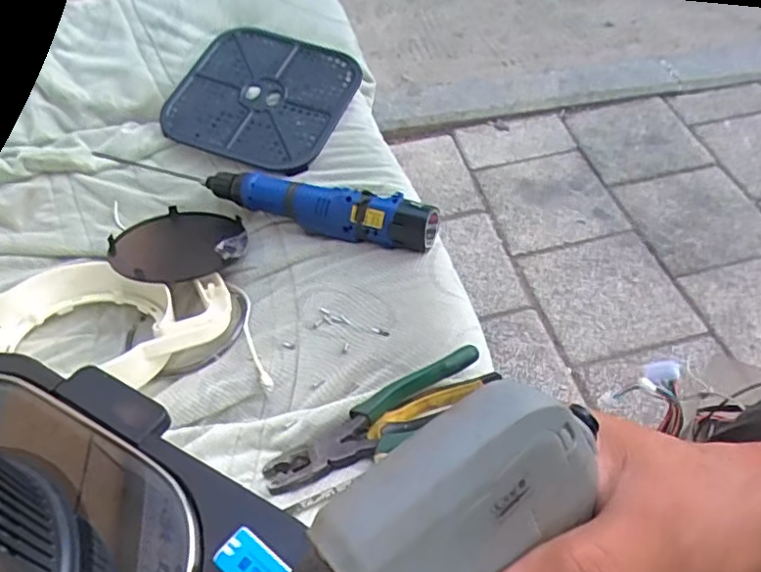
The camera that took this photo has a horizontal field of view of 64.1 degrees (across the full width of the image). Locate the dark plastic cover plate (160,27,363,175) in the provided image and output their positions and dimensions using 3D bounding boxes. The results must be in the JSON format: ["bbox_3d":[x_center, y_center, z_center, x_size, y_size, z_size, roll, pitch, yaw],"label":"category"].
[{"bbox_3d":[-0.153,-0.238,0.767,0.210,0.017,0.190,21,71,16],"label":"dark plastic cover plate"}]

